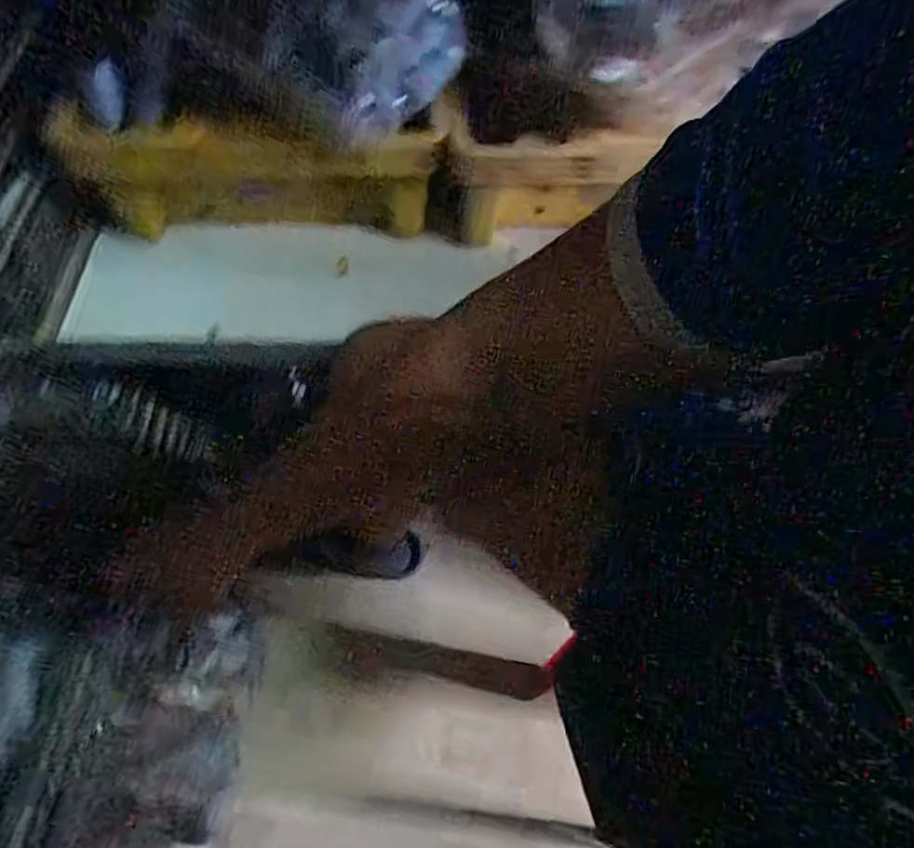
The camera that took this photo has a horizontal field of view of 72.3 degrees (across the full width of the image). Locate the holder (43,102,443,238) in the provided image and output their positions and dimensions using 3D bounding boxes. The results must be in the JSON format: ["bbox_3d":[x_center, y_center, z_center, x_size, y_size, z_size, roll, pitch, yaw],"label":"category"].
[{"bbox_3d":[-0.192,-0.234,0.597,0.344,0.122,0.034,4,61,-1],"label":"holder"}]

